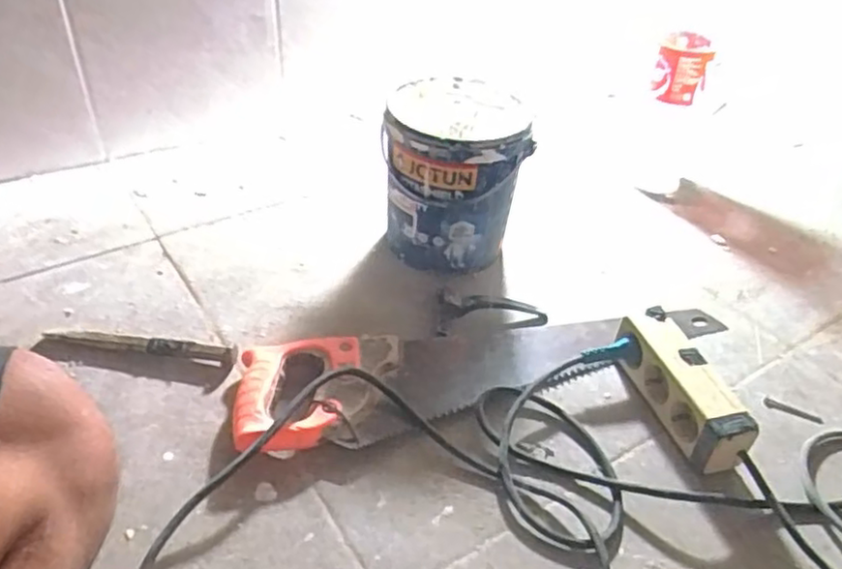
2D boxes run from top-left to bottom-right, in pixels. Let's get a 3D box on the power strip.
[{"bbox_3d":[0.232,0.096,0.624,0.045,0.061,0.152,-11,42,-19],"label":"power strip"}]

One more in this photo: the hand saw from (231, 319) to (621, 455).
[{"bbox_3d":[0.022,0.081,0.646,0.382,0.033,0.113,-8,41,-16],"label":"hand saw"}]

